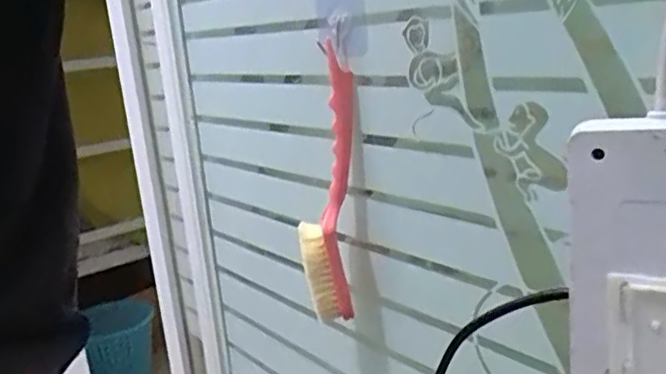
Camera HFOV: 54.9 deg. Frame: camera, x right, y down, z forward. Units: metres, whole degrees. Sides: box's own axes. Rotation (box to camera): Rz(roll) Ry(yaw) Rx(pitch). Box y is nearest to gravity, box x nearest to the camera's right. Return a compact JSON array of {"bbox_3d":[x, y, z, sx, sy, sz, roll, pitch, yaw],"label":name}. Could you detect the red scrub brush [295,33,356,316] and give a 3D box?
[{"bbox_3d":[-0.004,0.001,0.486,0.049,0.201,0.024,-10,15,-16],"label":"red scrub brush"}]

